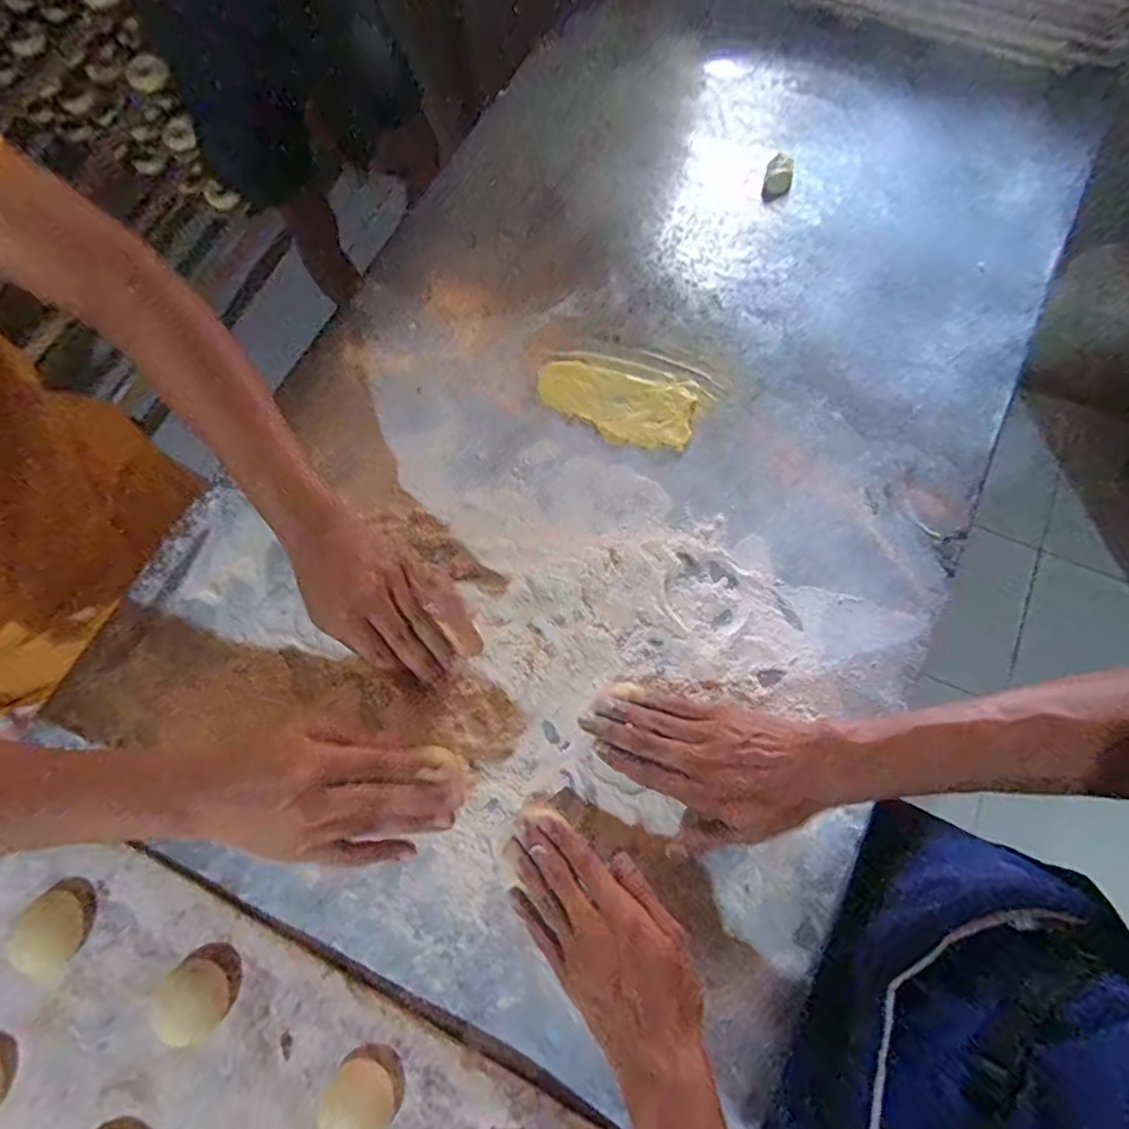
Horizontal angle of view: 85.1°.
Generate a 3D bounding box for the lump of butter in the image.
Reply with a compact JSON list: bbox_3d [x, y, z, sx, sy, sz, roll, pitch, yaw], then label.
[{"bbox_3d":[0.045,-0.149,0.571,0.147,0.008,0.067,16,72,8],"label":"lump of butter"}]

